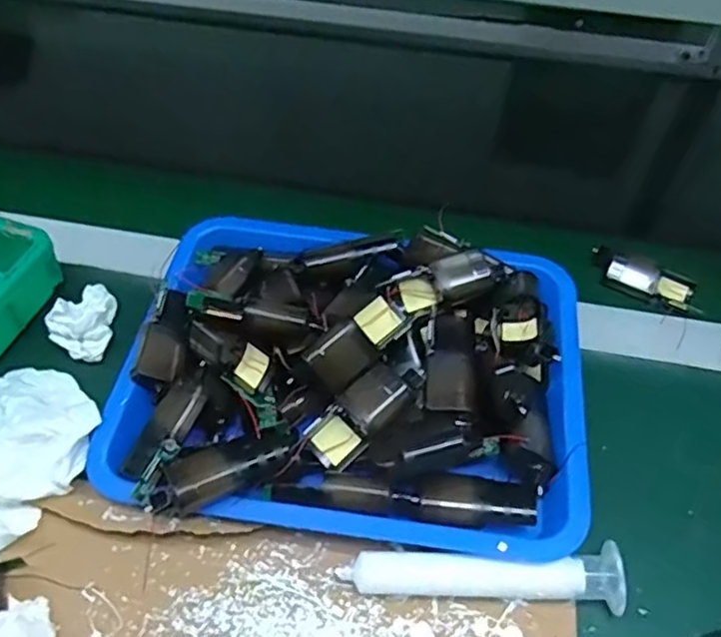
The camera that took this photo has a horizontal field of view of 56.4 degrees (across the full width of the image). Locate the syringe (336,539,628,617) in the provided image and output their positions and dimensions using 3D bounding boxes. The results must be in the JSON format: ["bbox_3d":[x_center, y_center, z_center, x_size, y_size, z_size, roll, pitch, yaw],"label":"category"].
[{"bbox_3d":[0.075,0.155,0.410,0.166,0.026,0.034,2,51,0],"label":"syringe"}]

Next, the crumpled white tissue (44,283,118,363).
[{"bbox_3d":[-0.220,-0.002,0.536,0.044,0.036,0.065,8,51,5],"label":"crumpled white tissue"}]

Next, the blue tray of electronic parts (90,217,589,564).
[{"bbox_3d":[-0.005,0.027,0.481,0.319,0.061,0.249,5,51,3],"label":"blue tray of electronic parts"}]

